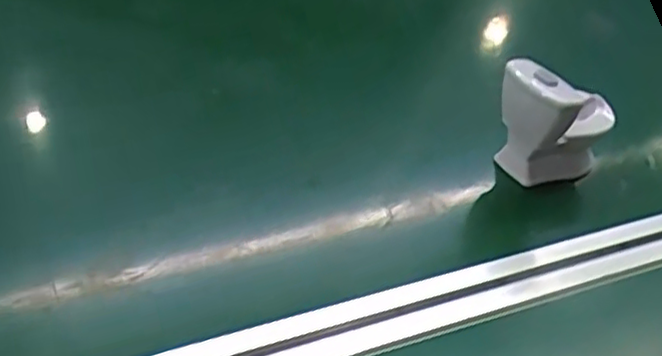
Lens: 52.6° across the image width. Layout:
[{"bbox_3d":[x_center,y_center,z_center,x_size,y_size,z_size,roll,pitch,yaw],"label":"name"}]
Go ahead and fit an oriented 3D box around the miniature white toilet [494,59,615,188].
[{"bbox_3d":[0.192,-0.050,0.558,0.098,0.110,0.060,-11,44,-17],"label":"miniature white toilet"}]

